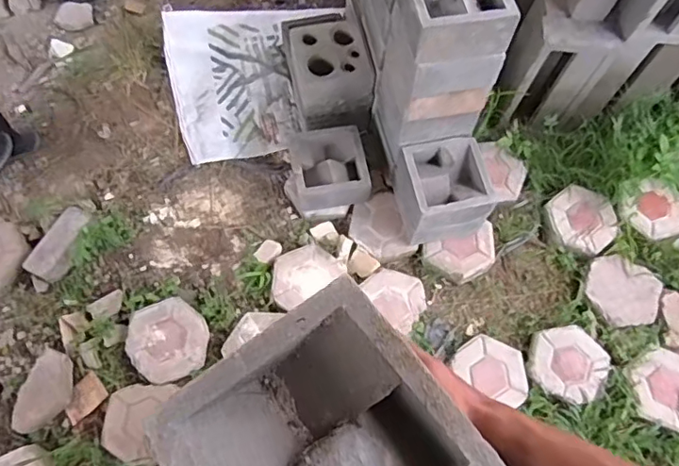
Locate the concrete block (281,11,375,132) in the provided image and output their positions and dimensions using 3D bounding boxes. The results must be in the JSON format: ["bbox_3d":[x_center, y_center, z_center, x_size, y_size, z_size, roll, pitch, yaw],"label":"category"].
[{"bbox_3d":[-0.027,-0.432,1.594,0.209,0.268,0.255,-12,67,-8],"label":"concrete block"}]

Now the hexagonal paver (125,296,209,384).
[{"bbox_3d":[-0.436,0.271,1.393,0.195,0.058,0.196,-5,66,-5],"label":"hexagonal paver"}]

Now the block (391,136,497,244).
[{"bbox_3d":[0.276,-0.105,1.460,0.212,0.187,0.217,-9,66,-6],"label":"block"}]

